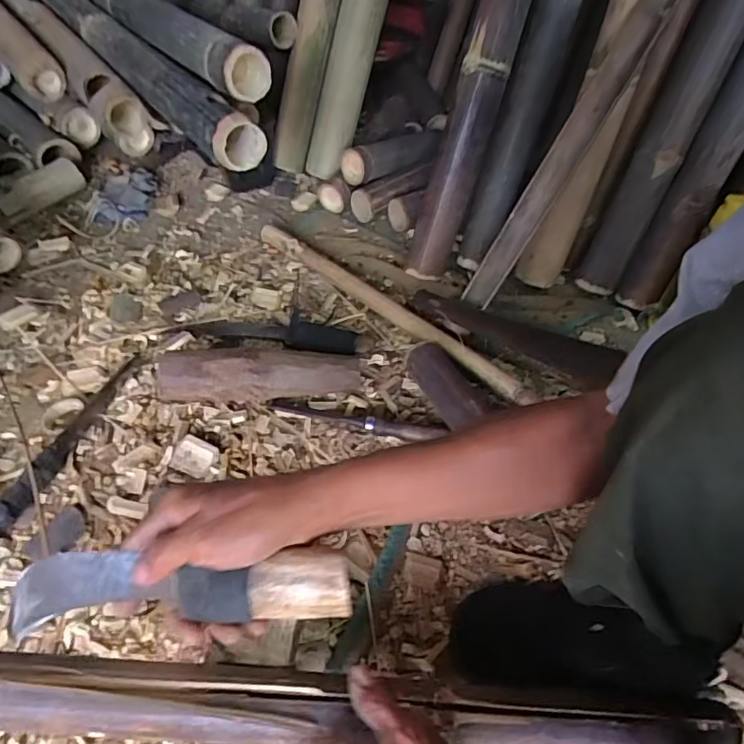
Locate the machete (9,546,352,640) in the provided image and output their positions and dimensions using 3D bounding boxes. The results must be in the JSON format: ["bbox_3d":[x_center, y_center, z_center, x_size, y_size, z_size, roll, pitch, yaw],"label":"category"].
[{"bbox_3d":[-0.131,0.143,0.362,0.231,0.035,0.042,-5,51,7],"label":"machete"}]

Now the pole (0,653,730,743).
[{"bbox_3d":[-0.010,0.275,0.443,0.607,0.034,0.054,7,52,-7],"label":"pole"}]

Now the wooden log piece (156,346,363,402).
[{"bbox_3d":[-0.140,0.003,0.696,0.251,0.065,0.053,-6,53,-8],"label":"wooden log piece"}]

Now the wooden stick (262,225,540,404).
[{"bbox_3d":[0.021,-0.100,0.831,0.515,0.036,0.035,35,58,22],"label":"wooden stick"}]

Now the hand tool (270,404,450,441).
[{"bbox_3d":[-0.024,0.060,0.708,0.211,0.022,0.023,12,52,6],"label":"hand tool"}]

